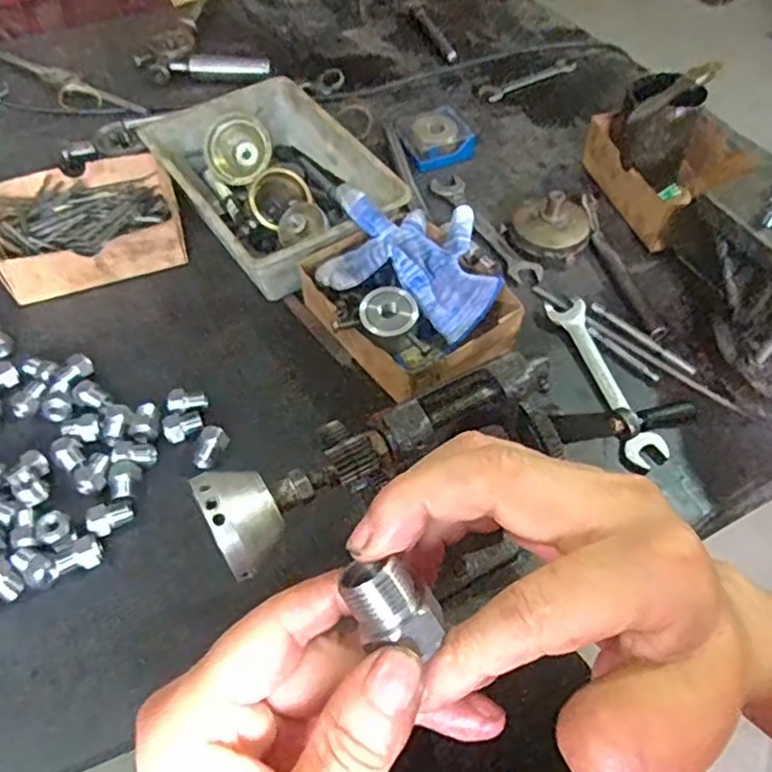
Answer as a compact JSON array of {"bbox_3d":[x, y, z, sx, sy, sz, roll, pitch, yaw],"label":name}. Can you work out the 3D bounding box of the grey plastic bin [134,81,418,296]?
[{"bbox_3d":[-0.116,-0.201,0.676,0.169,0.078,0.249,-29,59,-21],"label":"grey plastic bin"}]

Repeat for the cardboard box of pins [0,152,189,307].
[{"bbox_3d":[-0.290,-0.155,0.653,0.170,0.051,0.146,-15,55,-12],"label":"cardboard box of pins"}]

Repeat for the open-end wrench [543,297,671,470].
[{"bbox_3d":[0.184,-0.008,0.570,0.033,0.012,0.173,-12,54,-10],"label":"open-end wrench"}]

